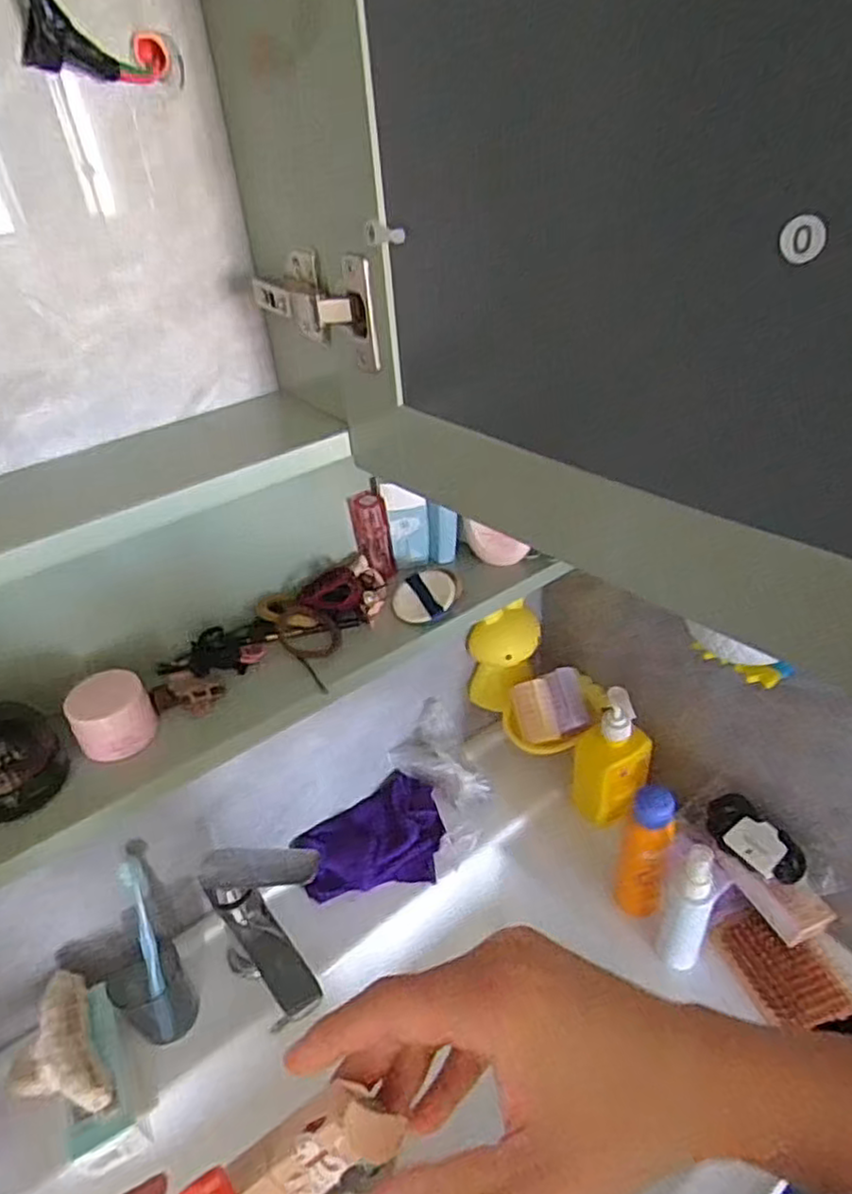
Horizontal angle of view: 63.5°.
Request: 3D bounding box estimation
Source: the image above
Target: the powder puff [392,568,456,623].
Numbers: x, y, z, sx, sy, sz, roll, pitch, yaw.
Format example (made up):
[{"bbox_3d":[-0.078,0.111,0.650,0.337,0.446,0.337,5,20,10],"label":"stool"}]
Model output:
[{"bbox_3d":[-0.001,-0.001,0.572,0.053,0.016,0.055,-1,37,5],"label":"powder puff"}]

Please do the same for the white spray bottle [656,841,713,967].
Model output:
[{"bbox_3d":[0.234,0.284,0.620,0.033,0.162,0.025,12,40,21],"label":"white spray bottle"}]

